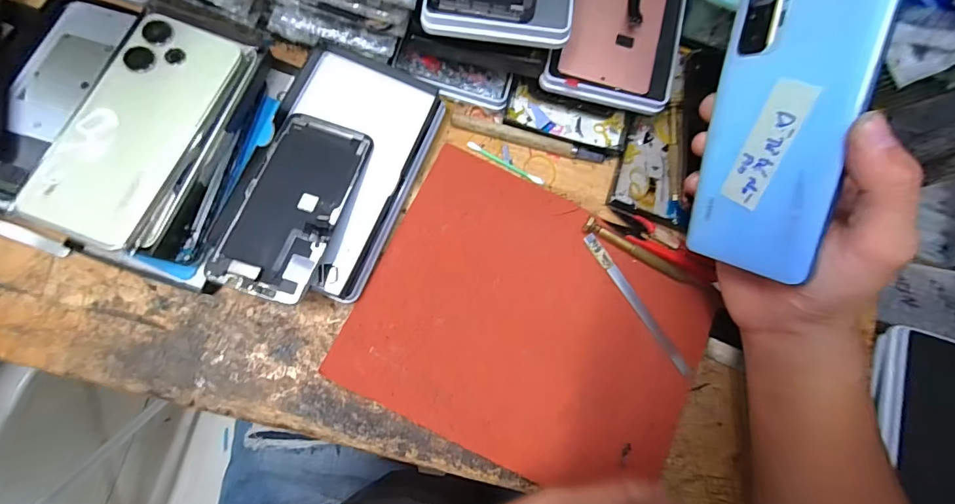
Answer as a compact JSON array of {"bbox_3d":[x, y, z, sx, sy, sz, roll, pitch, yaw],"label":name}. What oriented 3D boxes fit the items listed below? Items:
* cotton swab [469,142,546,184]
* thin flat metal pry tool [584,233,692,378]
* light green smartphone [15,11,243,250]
[{"bbox_3d":[0.023,-0.074,0.347,0.069,0.004,0.006,28,78,1],"label":"cotton swab"},{"bbox_3d":[0.124,0.041,0.326,0.009,0.004,0.129,-32,82,-9],"label":"thin flat metal pry tool"},{"bbox_3d":[-0.236,-0.088,0.289,0.073,0.007,0.166,22,75,-5],"label":"light green smartphone"}]

